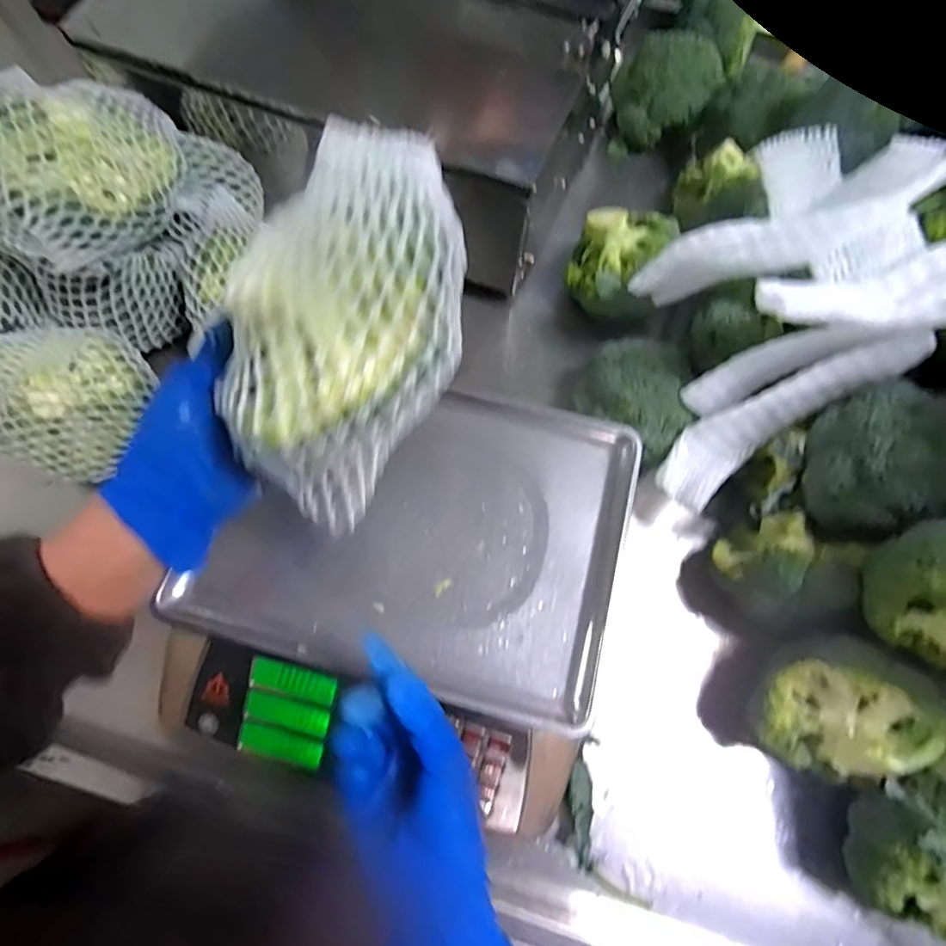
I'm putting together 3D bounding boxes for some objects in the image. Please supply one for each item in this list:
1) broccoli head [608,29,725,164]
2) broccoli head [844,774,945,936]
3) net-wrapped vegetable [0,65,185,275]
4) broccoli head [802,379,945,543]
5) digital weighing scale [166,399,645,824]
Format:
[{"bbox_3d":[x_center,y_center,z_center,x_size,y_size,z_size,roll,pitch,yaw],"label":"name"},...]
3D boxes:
[{"bbox_3d":[0.242,-0.476,0.676,0.120,0.105,0.086,2,71,-1],"label":"broccoli head"},{"bbox_3d":[0.352,0.282,0.389,0.101,0.083,0.101,0,71,-1],"label":"broccoli head"},{"bbox_3d":[-0.335,-0.256,0.448,0.113,0.093,0.188,39,75,11],"label":"net-wrapped vegetable"},{"bbox_3d":[0.329,-0.015,0.428,0.099,0.082,0.105,0,71,-1],"label":"broccoli head"},{"bbox_3d":[-0.052,0.078,0.453,0.328,0.086,0.301,14,72,3],"label":"digital weighing scale"}]

